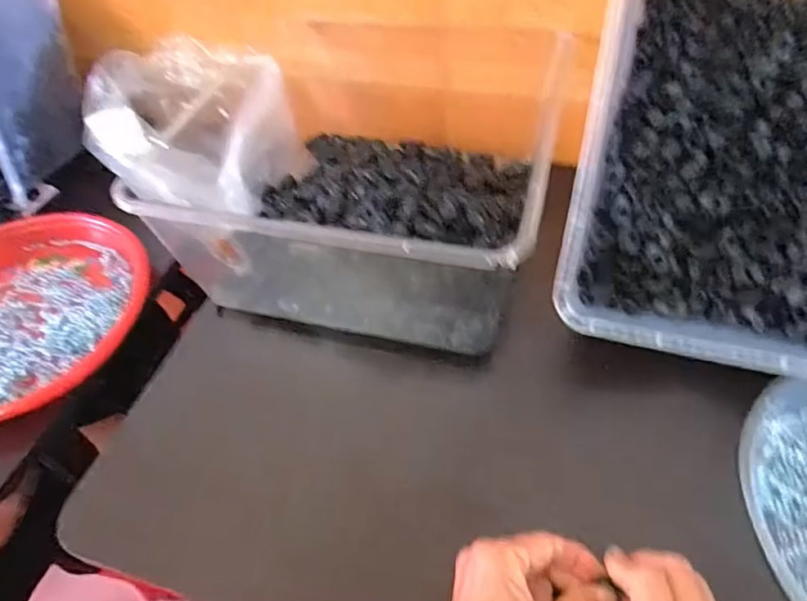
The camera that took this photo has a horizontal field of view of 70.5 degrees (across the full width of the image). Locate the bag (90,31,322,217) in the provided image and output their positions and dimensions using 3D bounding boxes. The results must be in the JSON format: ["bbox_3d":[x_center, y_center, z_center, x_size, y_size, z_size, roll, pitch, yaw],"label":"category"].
[{"bbox_3d":[-0.230,-0.187,0.614,0.224,0.115,0.177,22,56,23],"label":"bag"}]

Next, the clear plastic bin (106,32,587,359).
[{"bbox_3d":[-0.029,-0.121,0.528,0.298,0.120,0.317,14,53,17],"label":"clear plastic bin"}]

